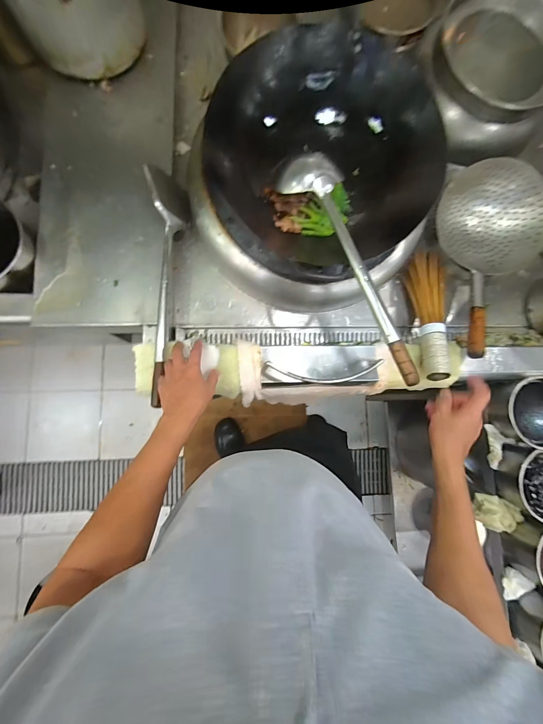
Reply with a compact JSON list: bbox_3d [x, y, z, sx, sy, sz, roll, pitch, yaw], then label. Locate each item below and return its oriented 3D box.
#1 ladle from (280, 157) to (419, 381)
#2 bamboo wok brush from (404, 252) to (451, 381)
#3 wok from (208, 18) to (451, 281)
[{"bbox_3d":[0.156,-0.182,0.559,0.111,0.060,0.453,-25,85,-7],"label":"ladle"},{"bbox_3d":[0.354,-0.105,0.700,0.068,0.074,0.286,4,82,-3],"label":"bamboo wok brush"},{"bbox_3d":[0.083,-0.399,0.623,0.404,0.168,0.406,0,83,-4],"label":"wok"}]

